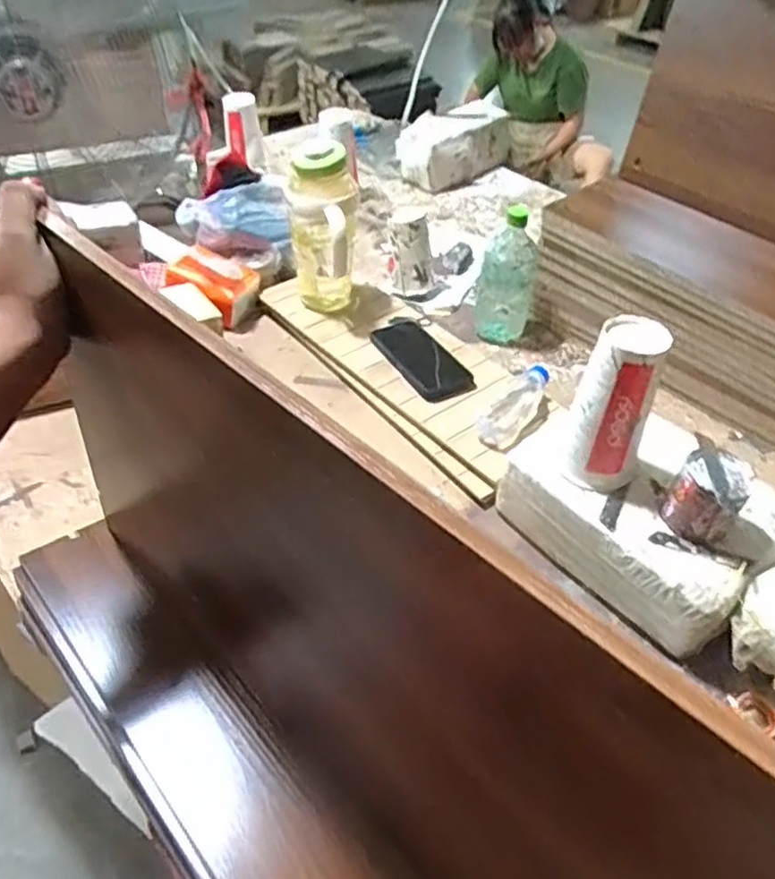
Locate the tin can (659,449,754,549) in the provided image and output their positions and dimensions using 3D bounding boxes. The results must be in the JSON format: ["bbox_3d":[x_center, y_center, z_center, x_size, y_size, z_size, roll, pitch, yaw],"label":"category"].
[{"bbox_3d":[0.307,0.055,0.666,0.066,0.077,0.066,26,47,24],"label":"tin can"}]

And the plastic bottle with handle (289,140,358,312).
[{"bbox_3d":[-0.093,-0.296,0.986,0.092,0.238,0.140,-2,42,-5],"label":"plastic bottle with handle"}]

